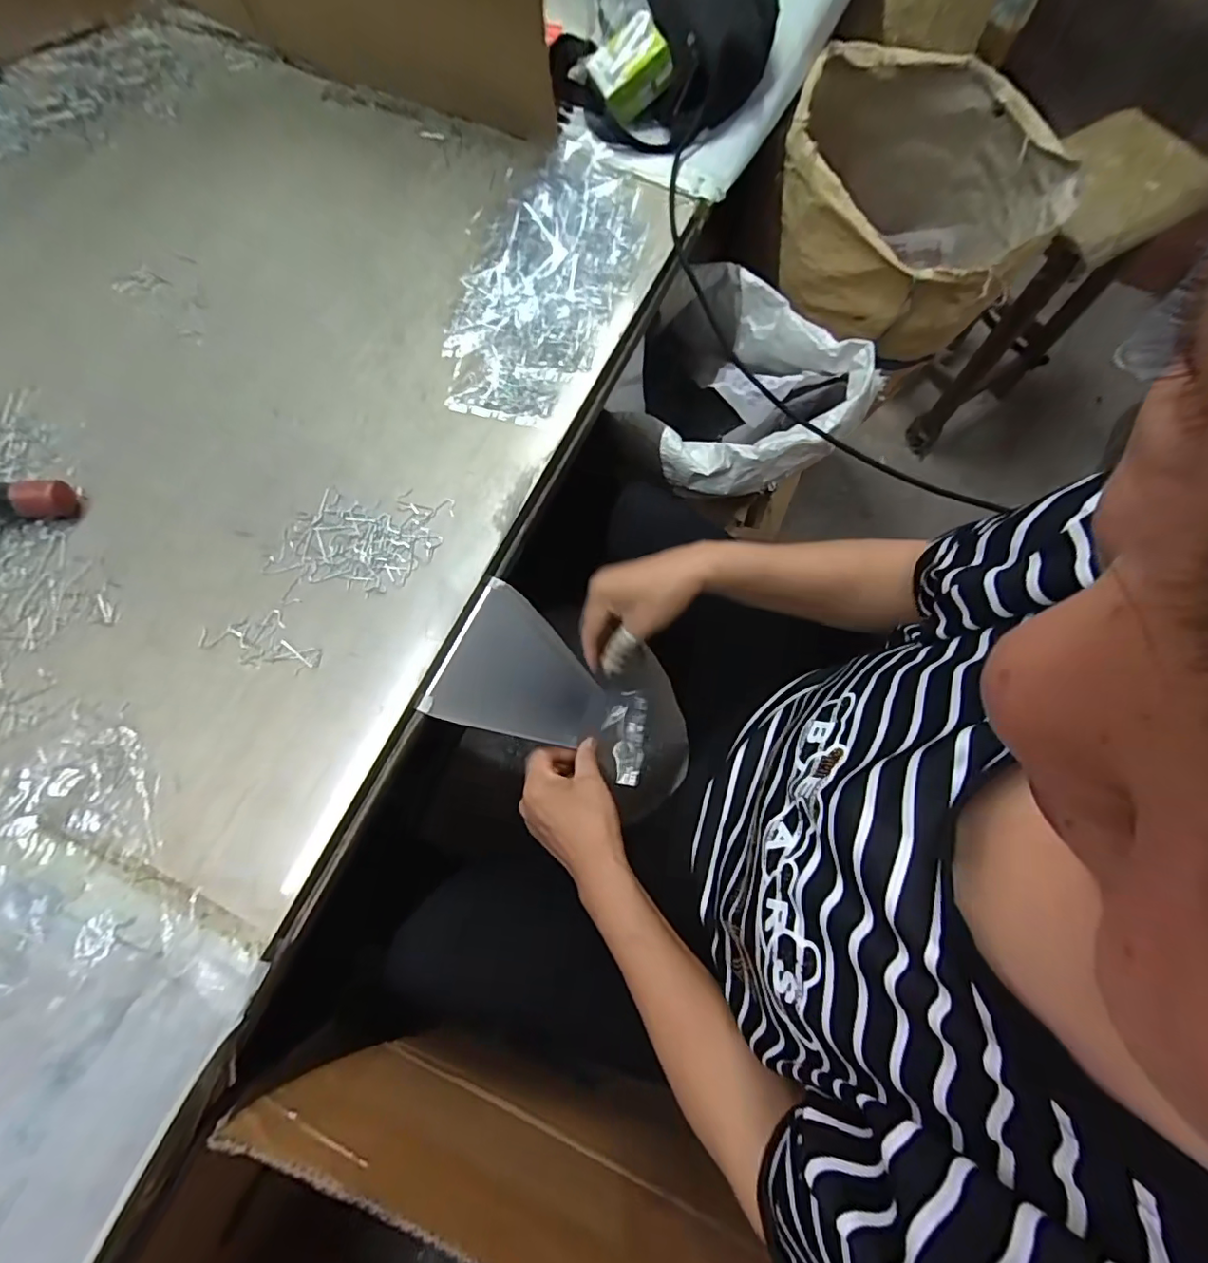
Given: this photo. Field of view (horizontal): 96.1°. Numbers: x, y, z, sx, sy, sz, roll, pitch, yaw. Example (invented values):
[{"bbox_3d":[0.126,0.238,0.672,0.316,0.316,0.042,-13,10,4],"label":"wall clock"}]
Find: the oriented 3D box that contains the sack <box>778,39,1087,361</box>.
[{"bbox_3d":[0.408,-0.561,0.750,0.358,0.258,0.331,14,72,1],"label":"sack"}]

